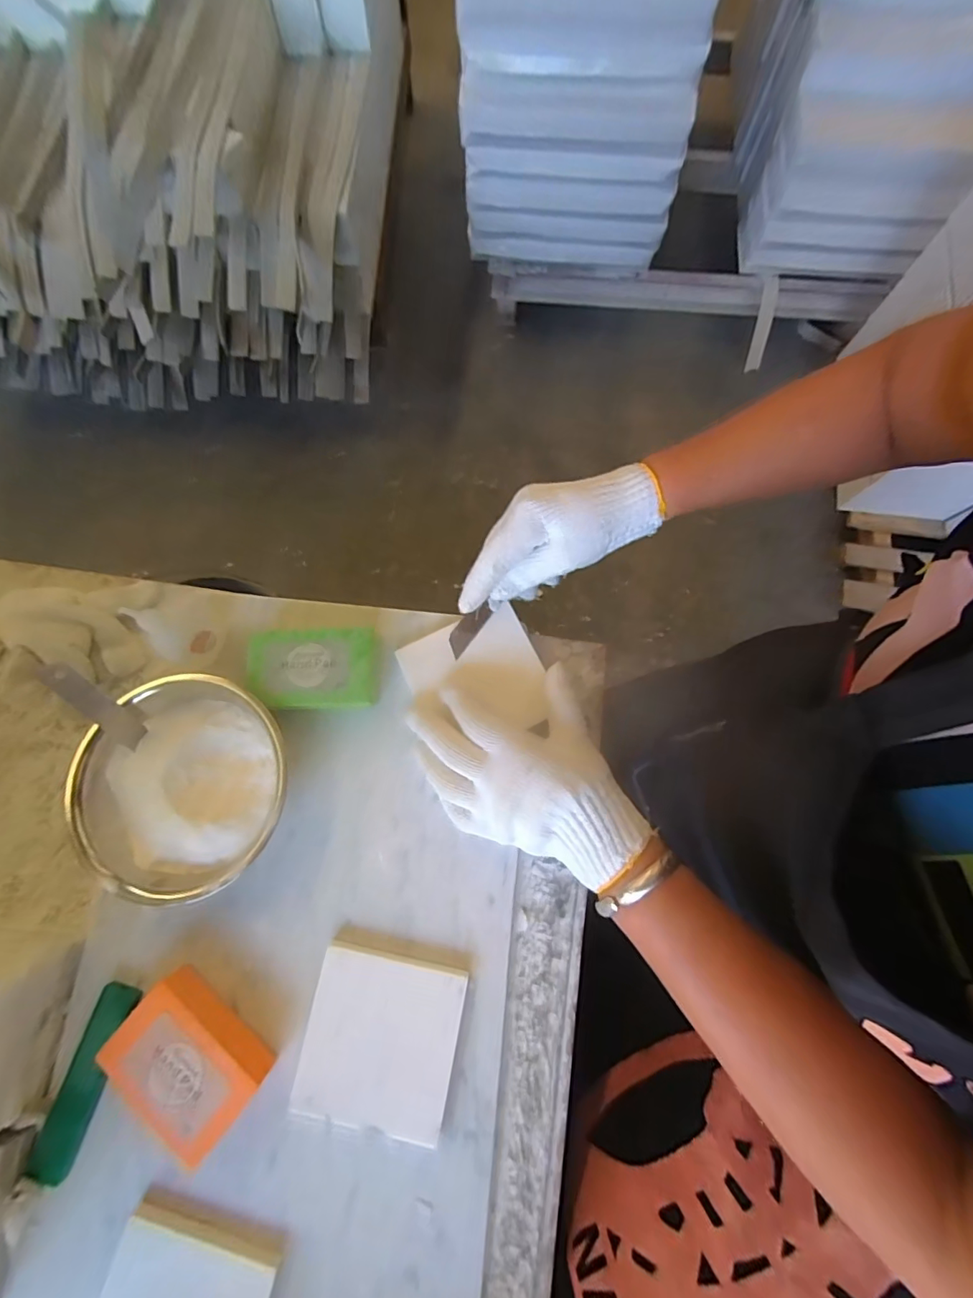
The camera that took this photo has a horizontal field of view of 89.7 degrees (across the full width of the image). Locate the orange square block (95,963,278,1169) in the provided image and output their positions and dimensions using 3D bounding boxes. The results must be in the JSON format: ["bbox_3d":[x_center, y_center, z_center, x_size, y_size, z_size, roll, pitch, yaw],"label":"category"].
[{"bbox_3d":[-0.198,0.272,0.322,0.093,0.032,0.064,38,79,10],"label":"orange square block"}]

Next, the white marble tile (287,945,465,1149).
[{"bbox_3d":[-0.072,0.266,0.332,0.101,0.012,0.102,11,76,3],"label":"white marble tile"}]

